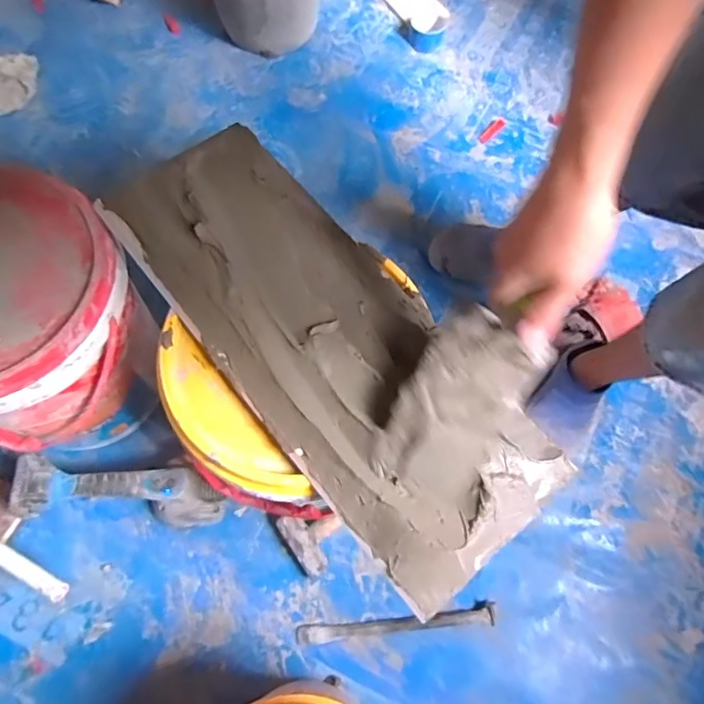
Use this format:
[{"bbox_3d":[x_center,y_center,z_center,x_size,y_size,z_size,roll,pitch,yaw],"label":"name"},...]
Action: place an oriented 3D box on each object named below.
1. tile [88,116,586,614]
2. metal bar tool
[{"bbox_3d":[-0.037,-0.030,0.576,0.210,0.031,0.579,-37,75,-14],"label":"tile"},{"bbox_3d":[0.066,0.412,0.793,0.298,0.027,0.027,-5,70,-4],"label":"metal bar tool"}]

